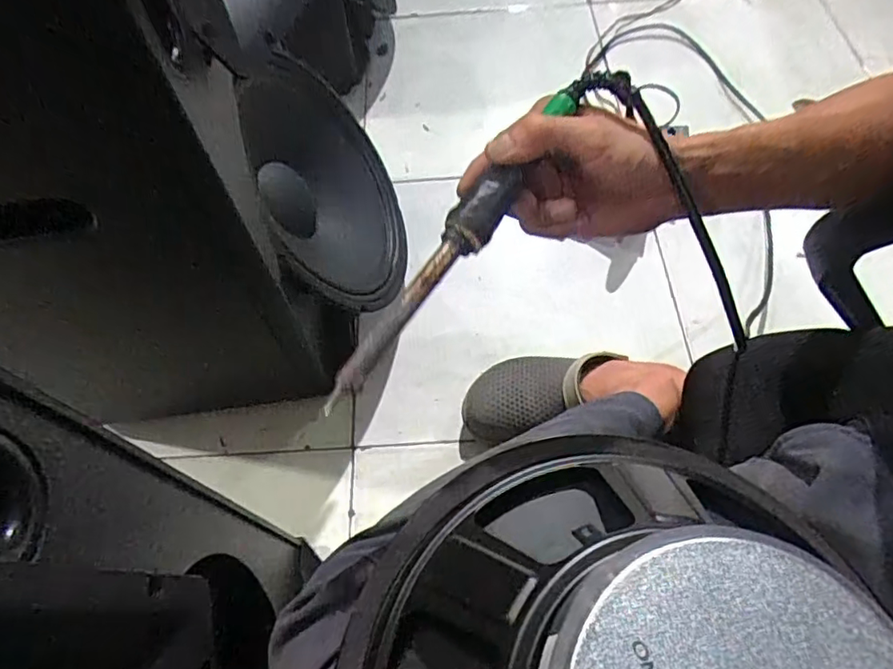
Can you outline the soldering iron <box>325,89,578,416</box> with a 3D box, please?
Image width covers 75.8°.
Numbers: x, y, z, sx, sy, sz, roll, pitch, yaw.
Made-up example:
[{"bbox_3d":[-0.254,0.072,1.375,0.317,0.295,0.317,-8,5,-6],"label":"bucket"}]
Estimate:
[{"bbox_3d":[0.005,-0.048,0.300,0.019,0.020,0.210,36,85,20],"label":"soldering iron"}]

